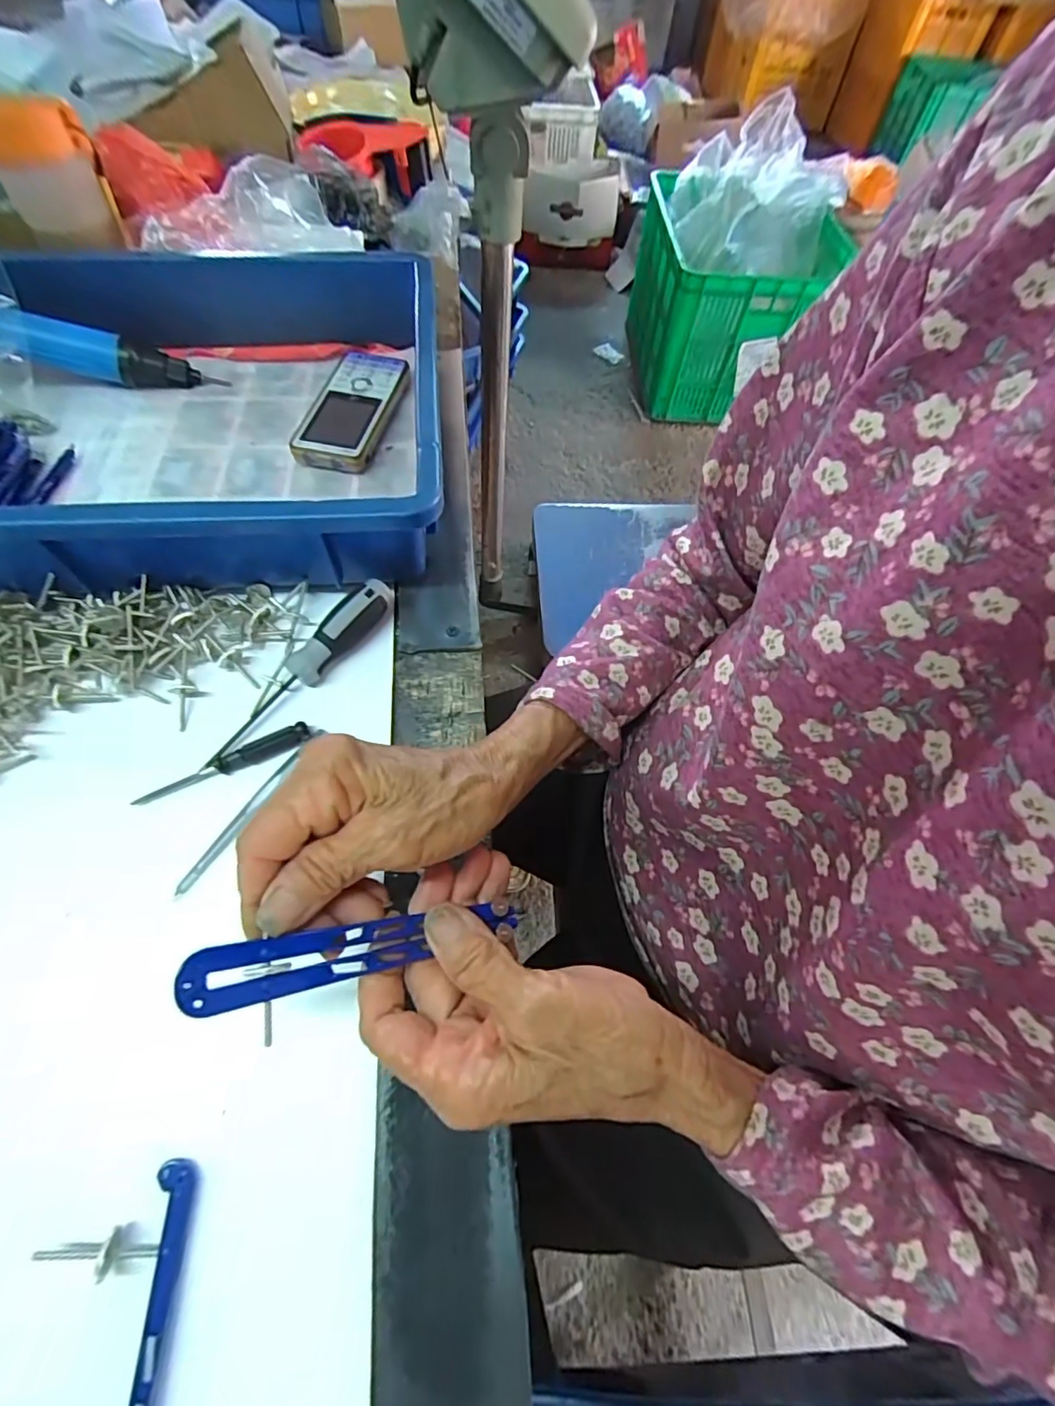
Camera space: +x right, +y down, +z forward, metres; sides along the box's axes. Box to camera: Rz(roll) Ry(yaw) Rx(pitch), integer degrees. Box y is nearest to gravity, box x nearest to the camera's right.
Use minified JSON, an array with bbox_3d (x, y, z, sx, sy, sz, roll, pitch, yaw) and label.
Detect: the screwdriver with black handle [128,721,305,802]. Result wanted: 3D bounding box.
[{"bbox_3d":[-0.162,0.034,0.300,0.090,0.007,0.012,-27,68,-17],"label":"screwdriver with black handle"}]

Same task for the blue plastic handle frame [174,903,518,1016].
[{"bbox_3d":[-0.060,0.090,0.207,0.118,0.007,0.019,-1,59,-27],"label":"blue plastic handle frame"}]

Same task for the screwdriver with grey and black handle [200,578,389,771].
[{"bbox_3d":[-0.133,-0.024,0.324,0.021,0.020,0.141,37,66,14],"label":"screwdriver with grey and black handle"}]

